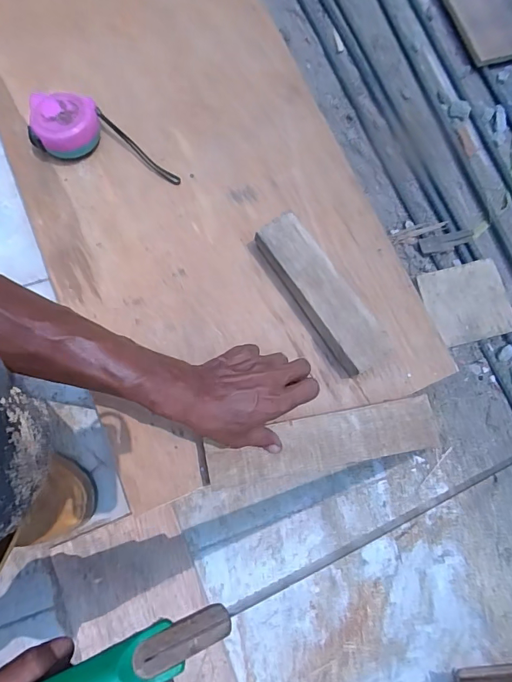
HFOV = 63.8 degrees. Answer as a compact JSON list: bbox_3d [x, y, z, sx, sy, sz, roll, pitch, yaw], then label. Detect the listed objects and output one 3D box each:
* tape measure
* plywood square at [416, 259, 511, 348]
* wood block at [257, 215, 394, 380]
[{"bbox_3d":[-0.186,-0.250,0.514,0.198,0.043,0.078,19,77,-10],"label":"tape measure"},{"bbox_3d":[0.287,-0.052,0.556,0.106,0.010,0.104,-15,80,-1],"label":"plywood square"},{"bbox_3d":[0.076,-0.056,0.482,0.065,0.042,0.203,-32,80,-8],"label":"wood block"}]

